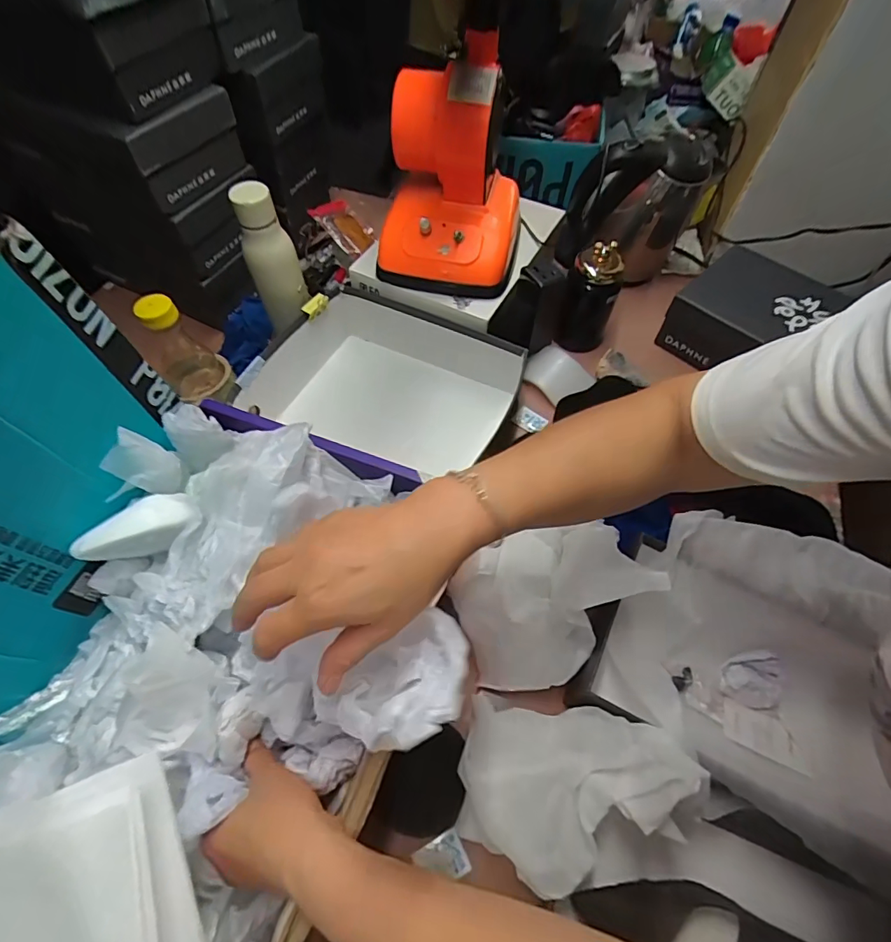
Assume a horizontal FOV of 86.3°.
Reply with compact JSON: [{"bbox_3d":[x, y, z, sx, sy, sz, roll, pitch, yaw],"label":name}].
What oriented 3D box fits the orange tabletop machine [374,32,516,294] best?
[{"bbox_3d":[0.016,-0.381,0.612,0.175,0.203,0.202,10,59,4],"label":"orange tabletop machine"}]

